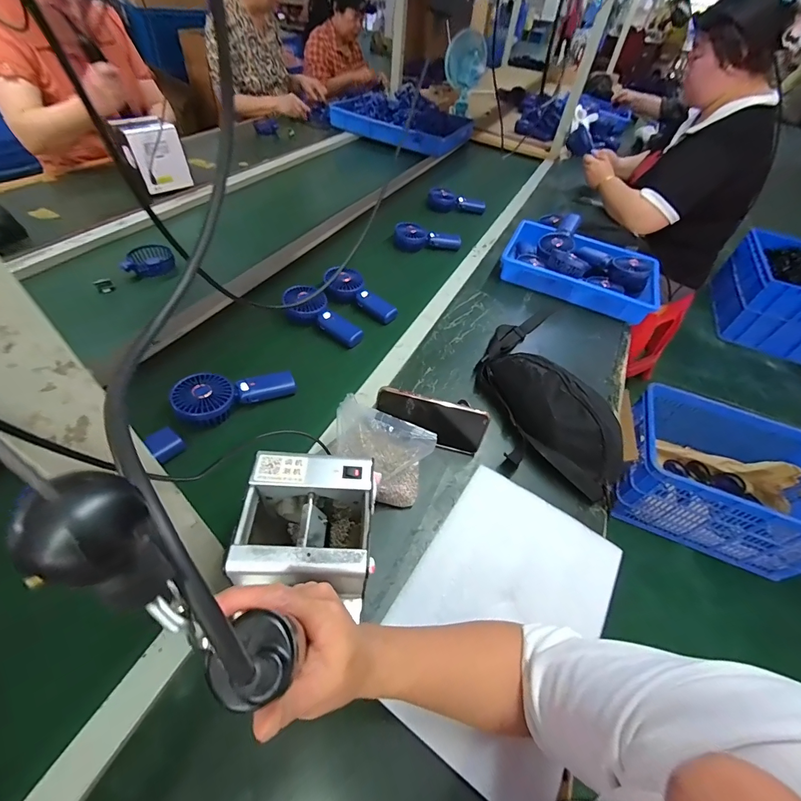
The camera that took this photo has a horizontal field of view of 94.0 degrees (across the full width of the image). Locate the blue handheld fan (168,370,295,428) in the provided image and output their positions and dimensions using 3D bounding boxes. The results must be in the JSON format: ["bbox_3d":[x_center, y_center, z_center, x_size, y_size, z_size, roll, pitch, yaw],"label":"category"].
[{"bbox_3d":[-0.268,-0.018,0.609,0.176,0.047,0.079,-23,56,-25],"label":"blue handheld fan"}]

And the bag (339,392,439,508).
[{"bbox_3d":[-0.033,0.077,0.522,0.138,0.117,0.079,25,51,13],"label":"bag"}]

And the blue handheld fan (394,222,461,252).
[{"bbox_3d":[0.073,-0.433,1.013,0.180,0.049,0.078,9,49,0],"label":"blue handheld fan"}]

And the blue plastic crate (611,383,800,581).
[{"bbox_3d":[1.091,0.261,1.291,0.611,0.288,0.438,23,50,12],"label":"blue plastic crate"}]

